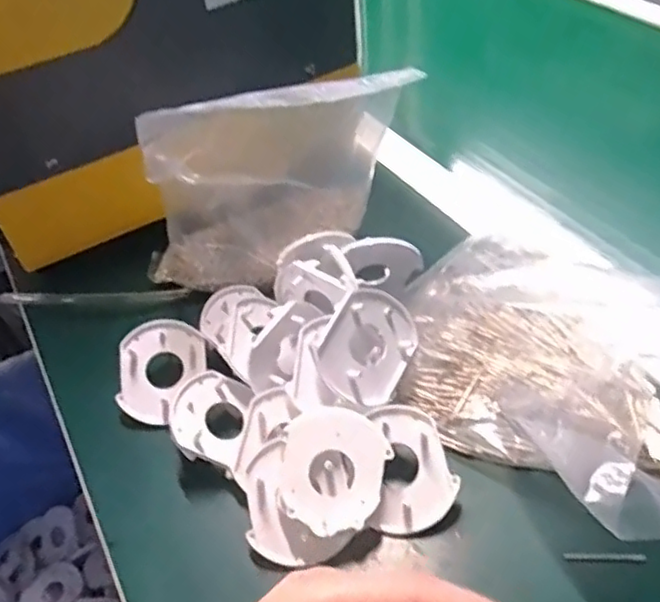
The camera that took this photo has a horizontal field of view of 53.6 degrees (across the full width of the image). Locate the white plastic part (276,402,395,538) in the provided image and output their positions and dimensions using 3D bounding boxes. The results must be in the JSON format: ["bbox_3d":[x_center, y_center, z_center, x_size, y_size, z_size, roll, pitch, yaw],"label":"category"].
[{"bbox_3d":[0.001,0.095,0.372,0.062,0.006,0.066,0,77,-2],"label":"white plastic part"}]

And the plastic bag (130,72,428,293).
[{"bbox_3d":[-0.045,-0.094,0.473,0.192,0.158,0.081,-22,47,-15],"label":"plastic bag"}]

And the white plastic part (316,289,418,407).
[{"bbox_3d":[0.025,0.028,0.399,0.055,0.008,0.067,34,73,-16],"label":"white plastic part"}]

